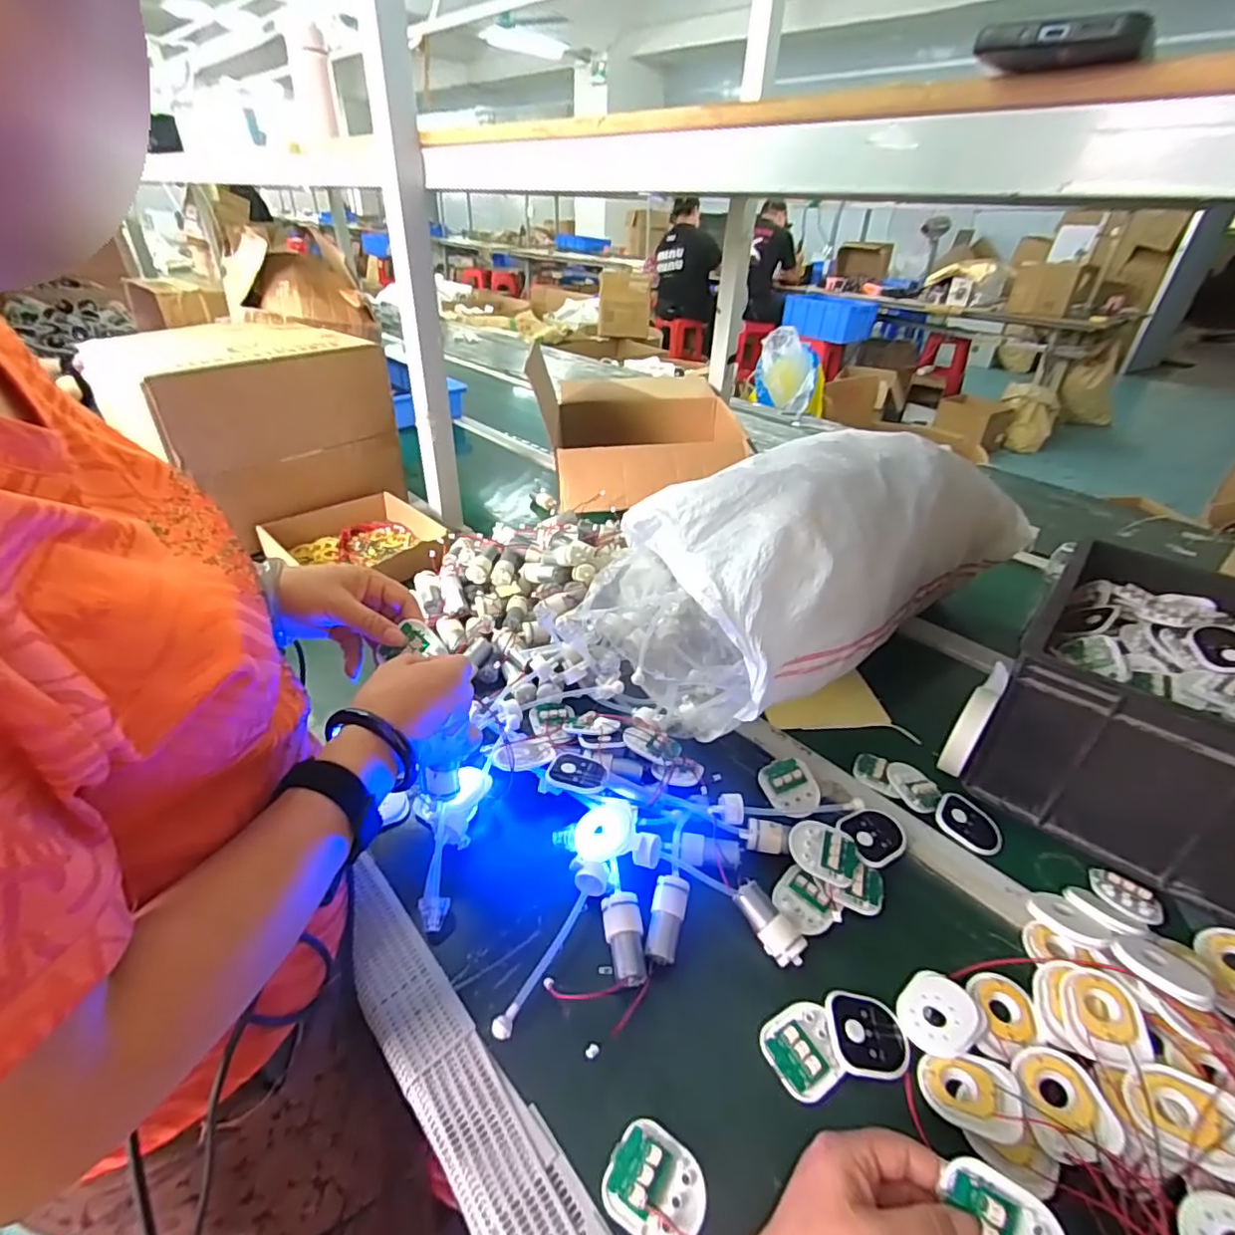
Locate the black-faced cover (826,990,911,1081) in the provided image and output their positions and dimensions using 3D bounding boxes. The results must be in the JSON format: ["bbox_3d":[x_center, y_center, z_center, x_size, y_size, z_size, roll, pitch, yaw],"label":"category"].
[{"bbox_3d":[0.176,0.291,0.418,0.054,0.010,0.049,6,35,5],"label":"black-faced cover"}]

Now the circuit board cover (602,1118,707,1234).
[{"bbox_3d":[0.023,0.341,0.359,0.057,0.011,0.049,21,39,24],"label":"circuit board cover"}]

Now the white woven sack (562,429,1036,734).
[{"bbox_3d":[0.245,-0.088,0.762,0.629,0.207,0.276,-23,43,-32],"label":"white woven sack"}]

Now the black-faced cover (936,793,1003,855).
[{"bbox_3d":[0.328,0.192,0.557,0.046,0.007,0.058,-24,43,-32],"label":"black-faced cover"}]

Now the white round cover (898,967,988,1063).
[{"bbox_3d":[0.232,0.284,0.427,0.051,0.010,0.055,2,35,-1],"label":"white round cover"}]

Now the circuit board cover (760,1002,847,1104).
[{"bbox_3d":[0.130,0.298,0.414,0.050,0.011,0.050,-16,39,-24],"label":"circuit board cover"}]

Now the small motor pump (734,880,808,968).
[{"bbox_3d":[0.119,0.238,0.468,0.027,0.023,0.063,-22,42,-30],"label":"small motor pump"}]

